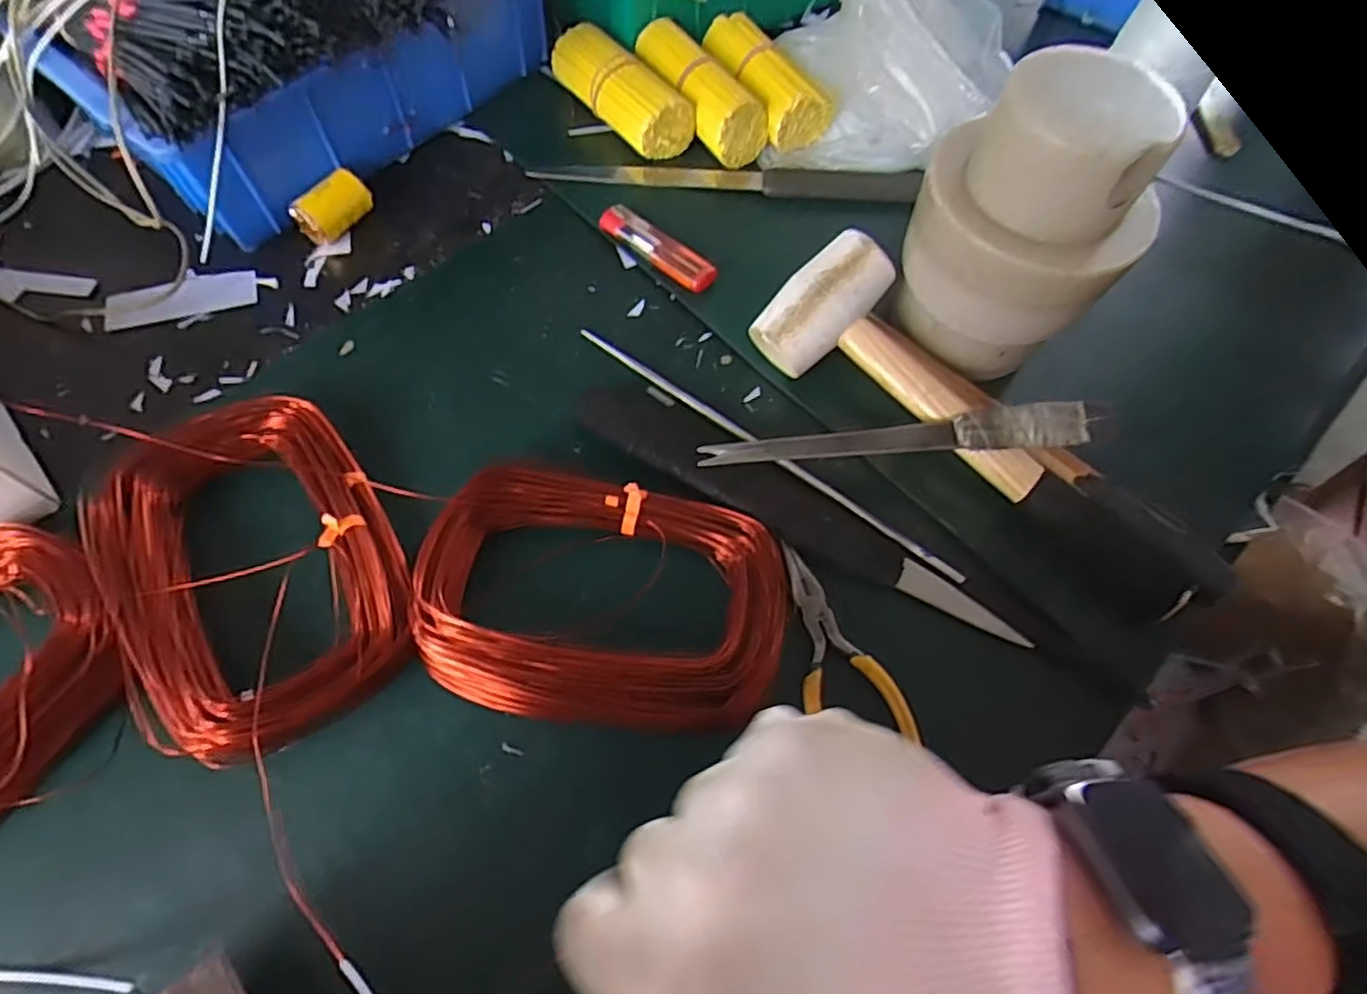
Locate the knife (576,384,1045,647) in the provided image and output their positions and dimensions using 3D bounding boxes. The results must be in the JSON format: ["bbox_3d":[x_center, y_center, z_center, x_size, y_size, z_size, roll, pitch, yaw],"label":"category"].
[{"bbox_3d":[0.054,0.005,0.378,0.260,0.019,0.044,31,66,12],"label":"knife"}]

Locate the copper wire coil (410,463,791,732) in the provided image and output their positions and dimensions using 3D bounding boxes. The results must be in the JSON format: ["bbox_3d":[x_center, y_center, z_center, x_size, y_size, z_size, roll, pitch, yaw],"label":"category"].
[{"bbox_3d":[-0.037,0.046,0.338,0.175,0.024,0.119,9,64,1],"label":"copper wire coil"}]

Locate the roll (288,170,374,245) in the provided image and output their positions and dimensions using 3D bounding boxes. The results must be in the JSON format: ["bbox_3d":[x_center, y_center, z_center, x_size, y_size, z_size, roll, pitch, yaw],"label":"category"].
[{"bbox_3d":[-0.231,-0.190,0.458,0.031,0.027,0.048,35,67,13],"label":"roll"}]

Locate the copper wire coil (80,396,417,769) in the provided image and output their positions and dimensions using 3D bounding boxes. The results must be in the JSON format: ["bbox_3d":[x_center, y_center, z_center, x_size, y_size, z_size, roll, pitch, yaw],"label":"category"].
[{"bbox_3d":[-0.210,0.032,0.343,0.120,0.029,0.184,-27,68,-16],"label":"copper wire coil"}]

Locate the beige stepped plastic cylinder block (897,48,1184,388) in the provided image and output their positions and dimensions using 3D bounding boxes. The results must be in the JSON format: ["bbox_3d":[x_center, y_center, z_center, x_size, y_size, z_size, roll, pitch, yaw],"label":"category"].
[{"bbox_3d":[0.174,-0.138,0.357,0.105,0.137,0.098,37,67,14],"label":"beige stepped plastic cylinder block"}]

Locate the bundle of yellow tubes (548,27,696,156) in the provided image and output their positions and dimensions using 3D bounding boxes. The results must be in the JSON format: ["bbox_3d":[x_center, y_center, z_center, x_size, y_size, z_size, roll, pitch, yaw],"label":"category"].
[{"bbox_3d":[-0.046,-0.293,0.504,0.048,0.045,0.121,-31,69,-17],"label":"bundle of yellow tubes"}]

